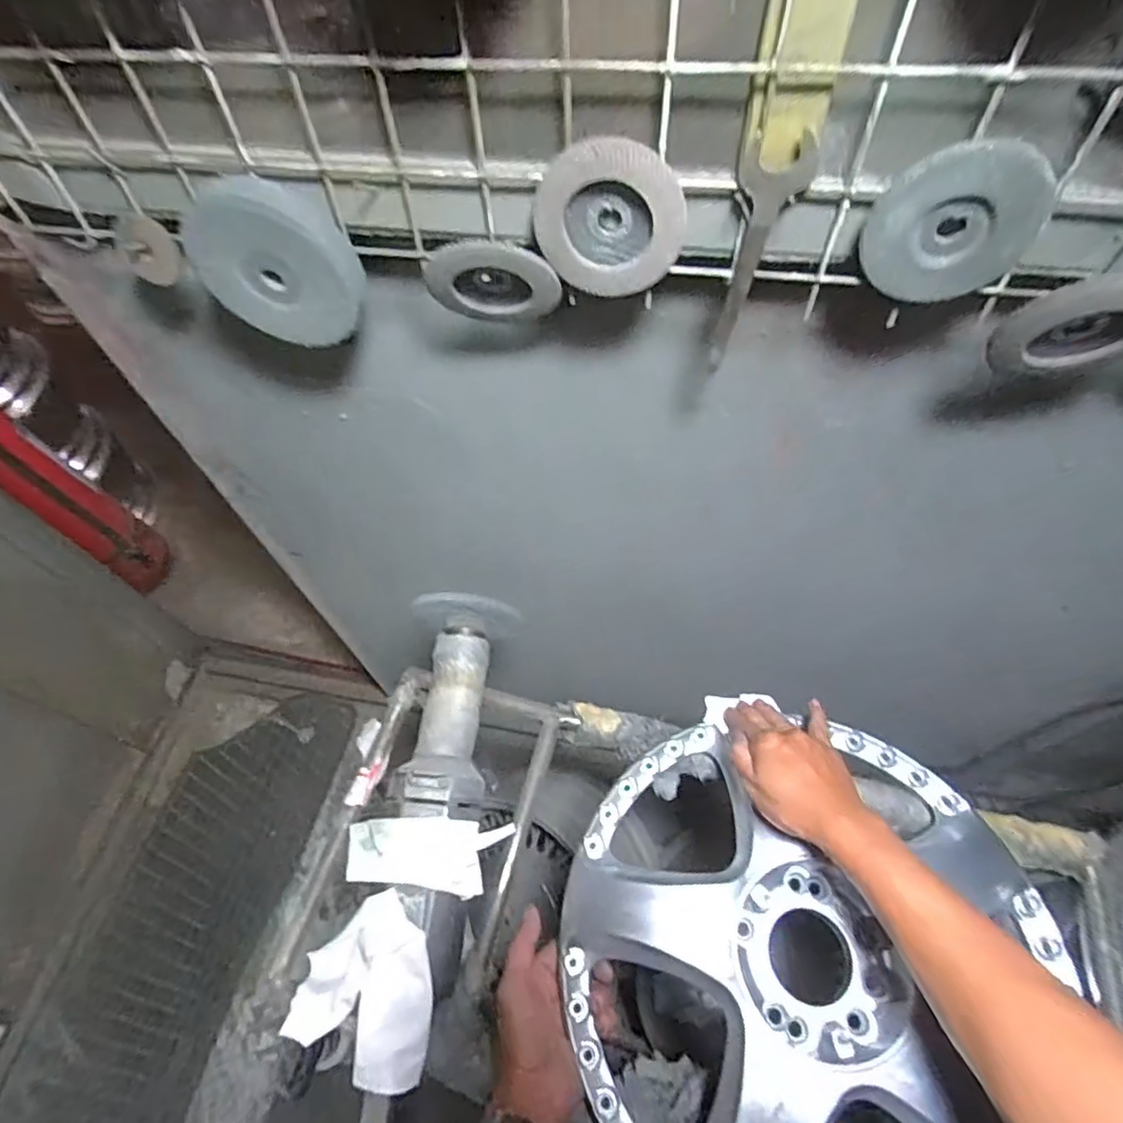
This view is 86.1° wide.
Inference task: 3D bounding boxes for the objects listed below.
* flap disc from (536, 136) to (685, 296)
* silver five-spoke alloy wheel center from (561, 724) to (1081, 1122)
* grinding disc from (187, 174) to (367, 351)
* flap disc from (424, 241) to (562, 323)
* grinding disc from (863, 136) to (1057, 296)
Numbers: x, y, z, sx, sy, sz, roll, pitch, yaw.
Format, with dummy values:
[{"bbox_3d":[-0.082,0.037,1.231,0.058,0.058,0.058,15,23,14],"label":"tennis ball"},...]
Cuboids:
[{"bbox_3d":[0.030,-0.213,0.377,0.091,0.088,0.013,12,58,10],"label":"flap disc"},{"bbox_3d":[0.193,0.324,0.498,0.368,0.055,0.402,-1,57,2],"label":"silver five-spoke alloy wheel center"},{"bbox_3d":[-0.202,-0.212,0.432,0.115,0.110,0.020,4,57,5],"label":"grinding disc"},{"bbox_3d":[-0.048,-0.200,0.427,0.092,0.074,0.015,5,76,-18],"label":"flap disc"},{"bbox_3d":[0.223,-0.191,0.344,0.090,0.083,0.009,12,58,10],"label":"grinding disc"}]

